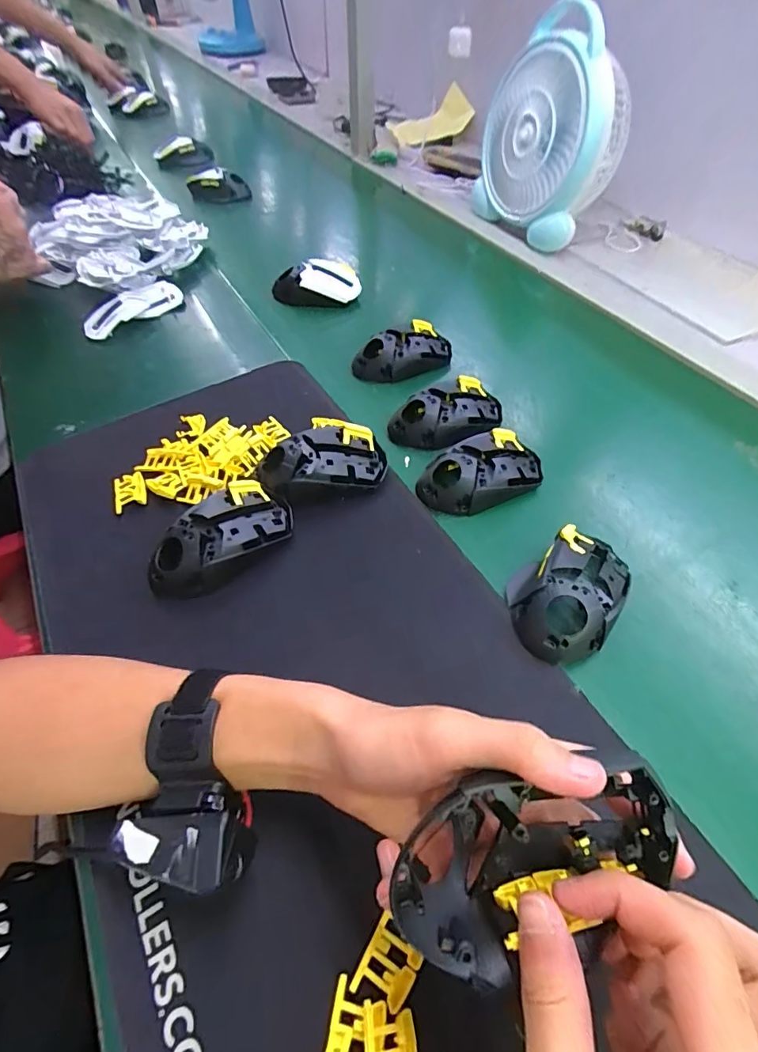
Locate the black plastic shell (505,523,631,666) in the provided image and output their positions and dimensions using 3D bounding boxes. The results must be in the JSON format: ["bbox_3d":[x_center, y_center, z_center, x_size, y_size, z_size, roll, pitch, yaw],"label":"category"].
[{"bbox_3d":[0.140,0.045,0.359,0.071,0.039,0.113,30,58,21],"label":"black plastic shell"}]

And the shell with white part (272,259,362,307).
[{"bbox_3d":[-0.085,-0.329,0.657,0.115,0.043,0.046,-4,52,-4],"label":"shell with white part"}]

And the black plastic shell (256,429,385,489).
[{"bbox_3d":[-0.050,-0.059,0.427,0.109,0.028,0.055,-3,52,-3],"label":"black plastic shell"}]

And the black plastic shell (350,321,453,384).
[{"bbox_3d":[0.029,-0.199,0.563,0.117,0.041,0.066,-25,57,-19],"label":"black plastic shell"}]

